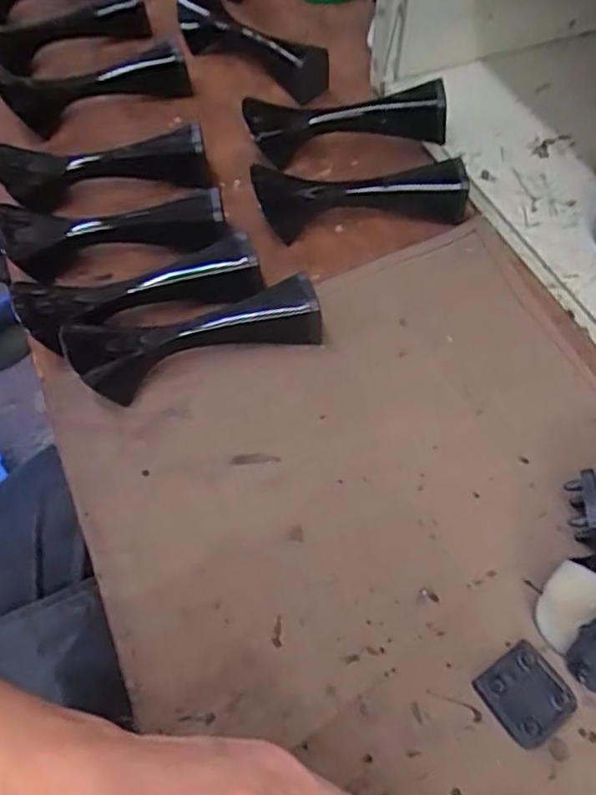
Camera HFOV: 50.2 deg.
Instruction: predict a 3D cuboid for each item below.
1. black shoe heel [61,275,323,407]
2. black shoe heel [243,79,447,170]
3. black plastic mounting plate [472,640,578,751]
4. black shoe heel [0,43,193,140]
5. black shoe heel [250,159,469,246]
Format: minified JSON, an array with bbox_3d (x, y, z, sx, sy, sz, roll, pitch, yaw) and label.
[{"bbox_3d":[-0.054,-0.032,0.350,0.133,0.032,0.033,-14,59,-7],"label":"black shoe heel"},{"bbox_3d":[0.032,-0.187,0.432,0.131,0.041,0.022,1,59,4],"label":"black shoe heel"},{"bbox_3d":[0.096,0.125,0.266,0.031,0.010,0.033,-33,63,-18],"label":"black plastic mounting plate"},{"bbox_3d":[-0.149,-0.232,0.470,0.131,0.033,0.047,-18,60,-10],"label":"black shoe heel"},{"bbox_3d":[0.039,-0.127,0.403,0.130,0.035,0.028,-3,58,-1],"label":"black shoe heel"}]

